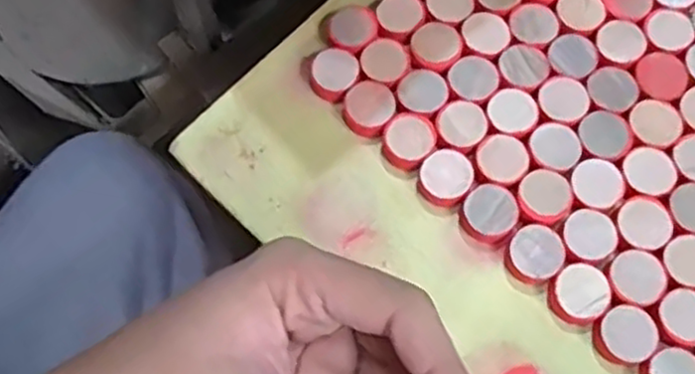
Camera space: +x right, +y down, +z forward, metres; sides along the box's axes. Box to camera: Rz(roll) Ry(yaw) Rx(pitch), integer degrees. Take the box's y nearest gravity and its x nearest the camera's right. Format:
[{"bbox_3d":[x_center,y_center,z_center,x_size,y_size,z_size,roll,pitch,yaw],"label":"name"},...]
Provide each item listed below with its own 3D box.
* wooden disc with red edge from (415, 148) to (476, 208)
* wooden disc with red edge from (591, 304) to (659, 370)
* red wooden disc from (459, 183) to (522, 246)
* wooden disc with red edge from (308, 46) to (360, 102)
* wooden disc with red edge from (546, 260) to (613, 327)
[{"bbox_3d":[0.041,-0.003,0.298,0.021,0.007,0.023,0,70,1],"label":"wooden disc with red edge"},{"bbox_3d":[0.107,0.058,0.277,0.021,0.011,0.022,0,70,1],"label":"wooden disc with red edge"},{"bbox_3d":[0.059,0.011,0.294,0.022,0.010,0.022,0,70,1],"label":"red wooden disc"},{"bbox_3d":[-0.006,-0.051,0.318,0.022,0.007,0.024,0,70,1],"label":"wooden disc with red edge"},{"bbox_3d":[0.092,0.042,0.282,0.022,0.008,0.021,0,70,1],"label":"wooden disc with red edge"}]

